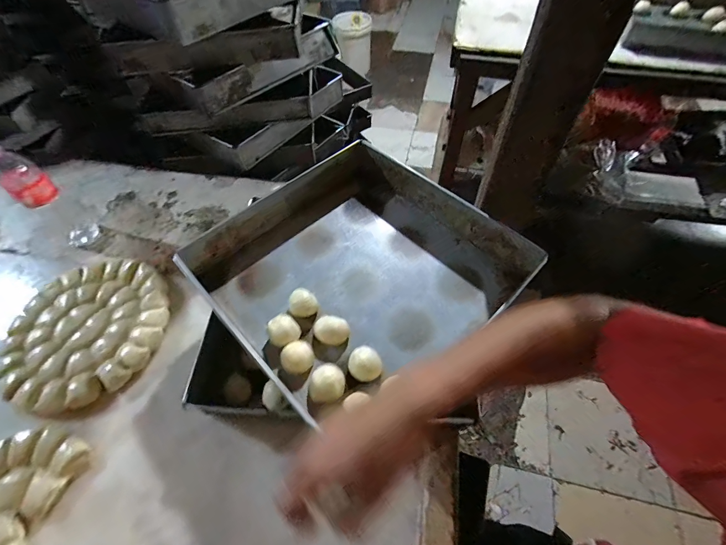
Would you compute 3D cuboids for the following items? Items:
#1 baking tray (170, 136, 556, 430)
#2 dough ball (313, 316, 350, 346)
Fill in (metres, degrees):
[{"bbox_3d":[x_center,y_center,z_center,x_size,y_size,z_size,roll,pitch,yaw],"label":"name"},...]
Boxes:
[{"bbox_3d":[-0.010,-0.004,0.566,0.413,0.094,0.410,-39,63,-21],"label":"baking tray"},{"bbox_3d":[-0.047,0.091,0.520,0.051,0.033,0.039,12,58,10],"label":"dough ball"}]

